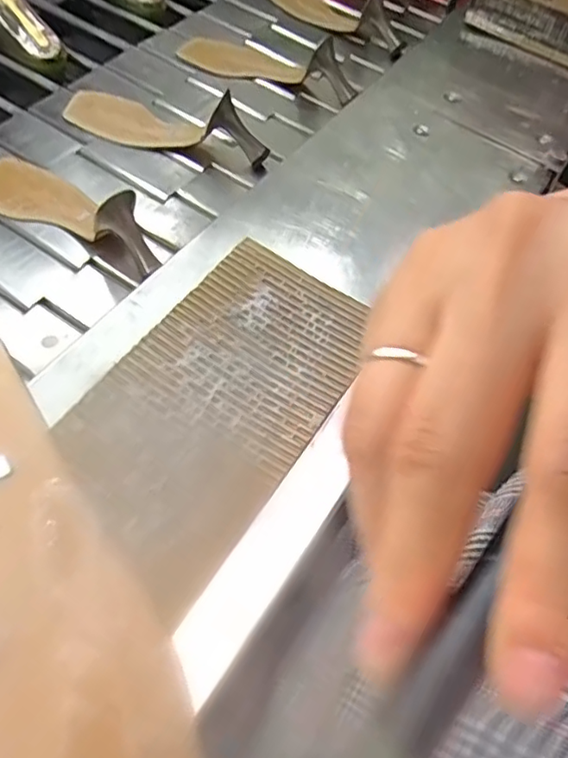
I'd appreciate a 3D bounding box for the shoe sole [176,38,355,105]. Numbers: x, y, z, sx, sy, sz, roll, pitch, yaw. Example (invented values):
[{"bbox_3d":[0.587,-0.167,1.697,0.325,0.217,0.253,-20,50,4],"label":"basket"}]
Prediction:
[{"bbox_3d":[-0.016,-0.417,0.760,0.246,0.060,0.059,20,59,3],"label":"shoe sole"}]

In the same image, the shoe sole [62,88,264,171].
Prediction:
[{"bbox_3d":[-0.140,-0.298,0.670,0.244,0.059,0.067,22,59,4],"label":"shoe sole"}]

